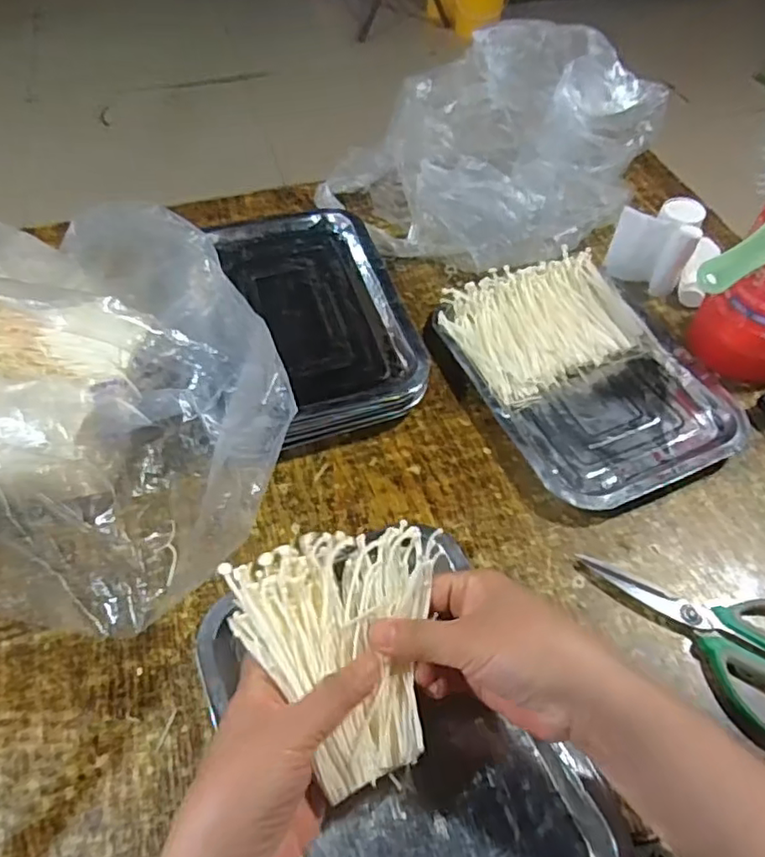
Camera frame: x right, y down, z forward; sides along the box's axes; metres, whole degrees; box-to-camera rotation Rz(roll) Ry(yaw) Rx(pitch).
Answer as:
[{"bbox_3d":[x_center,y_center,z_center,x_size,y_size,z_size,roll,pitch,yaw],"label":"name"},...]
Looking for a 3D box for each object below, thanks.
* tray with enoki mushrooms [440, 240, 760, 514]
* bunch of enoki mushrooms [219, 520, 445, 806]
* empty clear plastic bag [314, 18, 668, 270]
[{"bbox_3d":[0.170,-0.052,0.536,0.176,0.034,0.252,-19,56,-14],"label":"tray with enoki mushrooms"},{"bbox_3d":[-0.018,0.117,0.327,0.115,0.038,0.127,-8,54,-7],"label":"bunch of enoki mushrooms"},{"bbox_3d":[0.129,-0.324,0.649,0.290,0.130,0.334,26,57,17],"label":"empty clear plastic bag"}]

